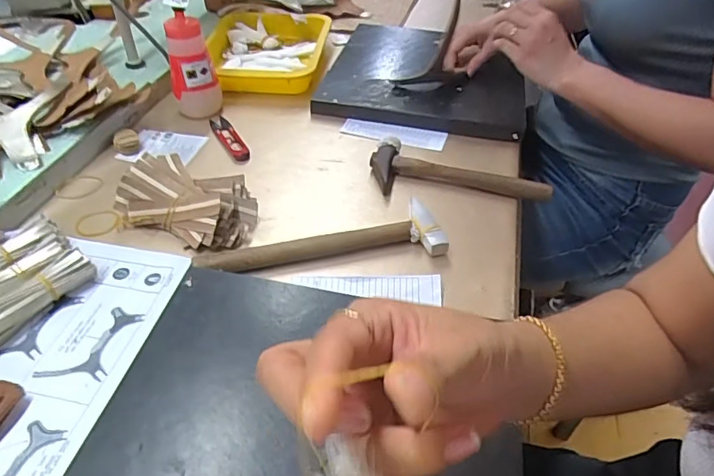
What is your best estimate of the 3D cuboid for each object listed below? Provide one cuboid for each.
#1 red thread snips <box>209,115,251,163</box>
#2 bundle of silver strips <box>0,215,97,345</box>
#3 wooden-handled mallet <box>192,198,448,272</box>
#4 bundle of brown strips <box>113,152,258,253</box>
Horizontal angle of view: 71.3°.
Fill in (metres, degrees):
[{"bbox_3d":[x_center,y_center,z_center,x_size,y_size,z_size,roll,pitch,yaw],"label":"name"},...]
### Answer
[{"bbox_3d":[-0.168,-0.133,0.660,0.025,0.008,0.107,-21,48,-23],"label":"red thread snips"},{"bbox_3d":[-0.321,0.042,0.456,0.098,0.031,0.126,25,48,22],"label":"bundle of silver strips"},{"bbox_3d":[-0.036,0.002,0.514,0.245,0.022,0.068,-6,44,-9],"label":"wooden-handled mallet"},{"bbox_3d":[-0.178,-0.040,0.532,0.153,0.048,0.086,16,45,14],"label":"bundle of brown strips"}]

